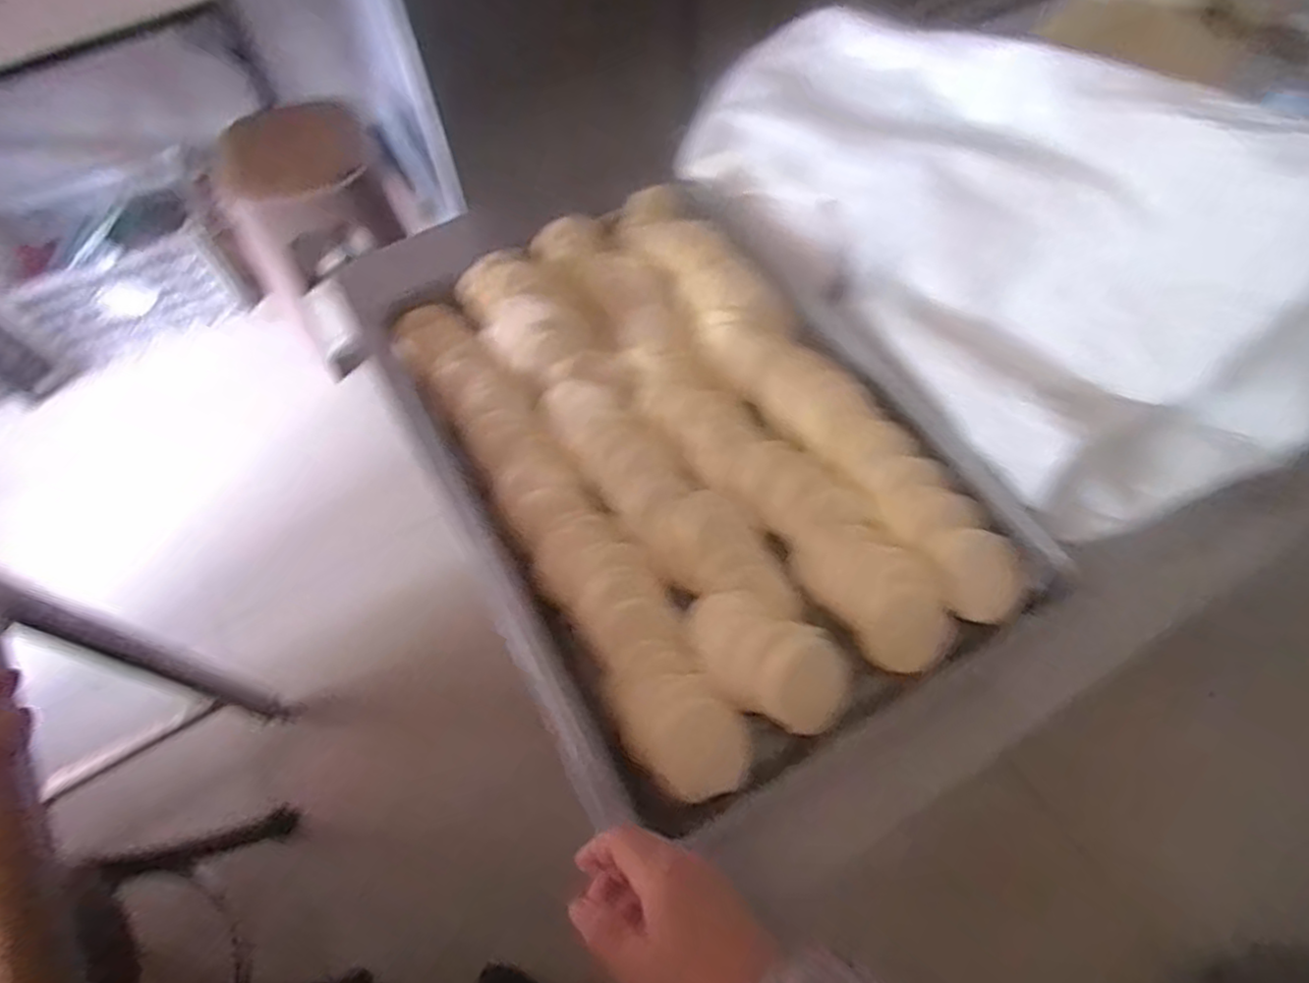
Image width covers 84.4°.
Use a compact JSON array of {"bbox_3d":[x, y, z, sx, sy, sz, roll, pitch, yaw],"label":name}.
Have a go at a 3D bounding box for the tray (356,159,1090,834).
[{"bbox_3d":[0.013,-0.060,0.641,0.409,0.048,0.580,-27,65,-12],"label":"tray"}]

